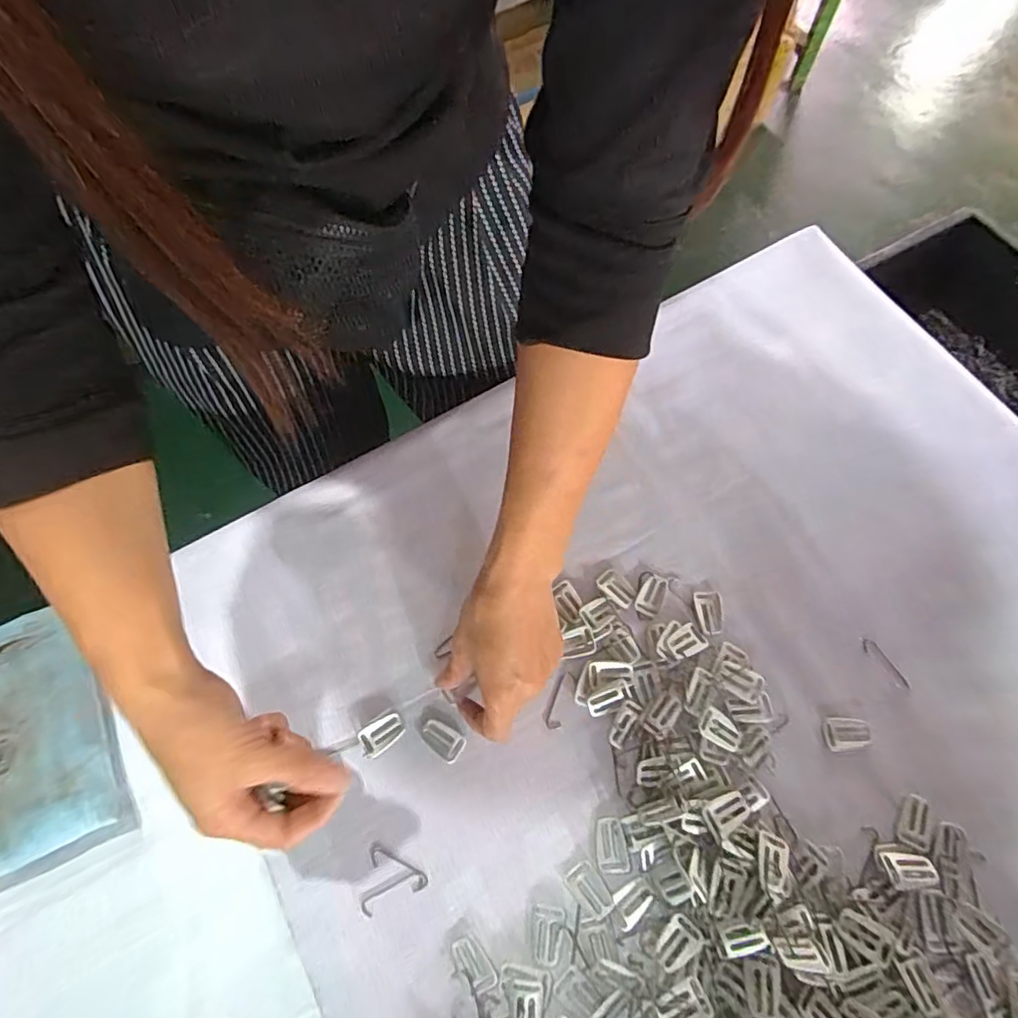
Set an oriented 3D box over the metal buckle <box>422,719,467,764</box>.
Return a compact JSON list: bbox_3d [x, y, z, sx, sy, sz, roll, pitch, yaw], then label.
[{"bbox_3d":[-0.046,0.161,0.405,0.032,0.004,0.018,38,74,14],"label":"metal buckle"}]

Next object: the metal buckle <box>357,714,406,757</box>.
[{"bbox_3d":[-0.089,0.159,0.405,0.031,0.004,0.021,-27,71,-9],"label":"metal buckle"}]

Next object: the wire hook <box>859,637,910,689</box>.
[{"bbox_3d":[0.274,0.111,0.419,0.010,0.004,0.043,-40,74,-13],"label":"wire hook"}]

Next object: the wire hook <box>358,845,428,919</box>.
[{"bbox_3d":[-0.079,0.238,0.377,0.044,0.004,0.035,-24,71,-8],"label":"wire hook"}]

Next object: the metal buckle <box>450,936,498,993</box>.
[{"bbox_3d":[-0.022,0.281,0.357,0.017,0.004,0.032,-40,74,-13],"label":"metal buckle"}]

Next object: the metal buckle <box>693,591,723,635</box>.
[{"bbox_3d":[0.150,0.078,0.432,0.020,0.004,0.032,-3,69,-1],"label":"metal buckle"}]

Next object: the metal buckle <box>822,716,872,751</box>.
[{"bbox_3d":[0.235,0.156,0.402,0.030,0.004,0.021,-5,69,-1],"label":"metal buckle"}]

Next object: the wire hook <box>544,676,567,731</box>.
[{"bbox_3d":[0.034,0.138,0.414,0.011,0.004,0.038,12,70,5],"label":"wire hook"}]

